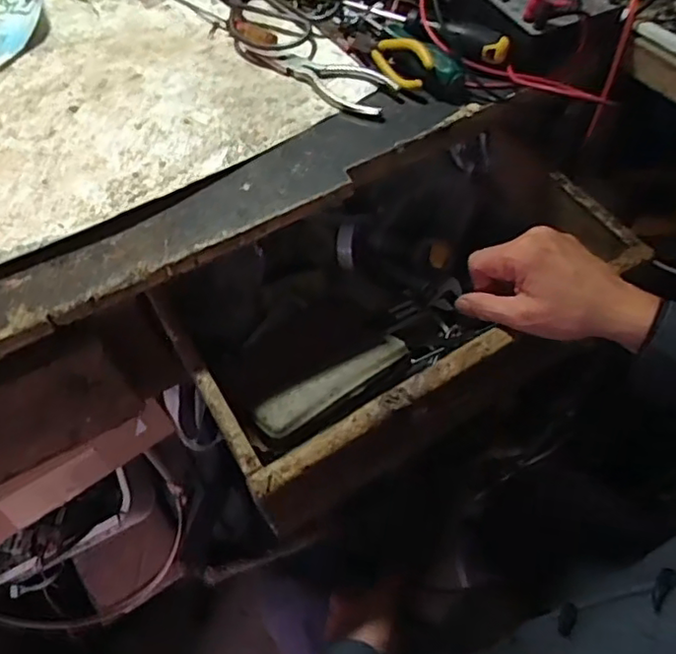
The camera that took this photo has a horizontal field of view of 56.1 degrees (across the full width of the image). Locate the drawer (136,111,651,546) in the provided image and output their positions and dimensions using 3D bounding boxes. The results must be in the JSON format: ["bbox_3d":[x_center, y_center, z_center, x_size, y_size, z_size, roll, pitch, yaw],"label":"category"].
[{"bbox_3d":[0.053,-0.029,0.595,0.394,0.104,0.233,-28,60,-16],"label":"drawer"}]

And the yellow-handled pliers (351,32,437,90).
[{"bbox_3d":[0.047,-0.242,0.566,0.017,0.038,0.100,-7,37,-42],"label":"yellow-handled pliers"}]

